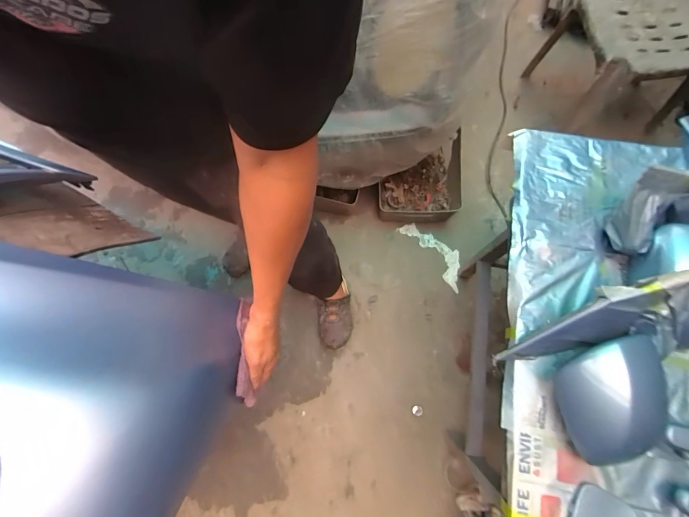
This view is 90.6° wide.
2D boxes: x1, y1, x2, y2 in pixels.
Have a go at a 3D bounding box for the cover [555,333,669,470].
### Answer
[{"bbox_3d":[0.380,0.202,0.487,0.120,0.078,0.164,-5,75,-2],"label":"cover"}]

